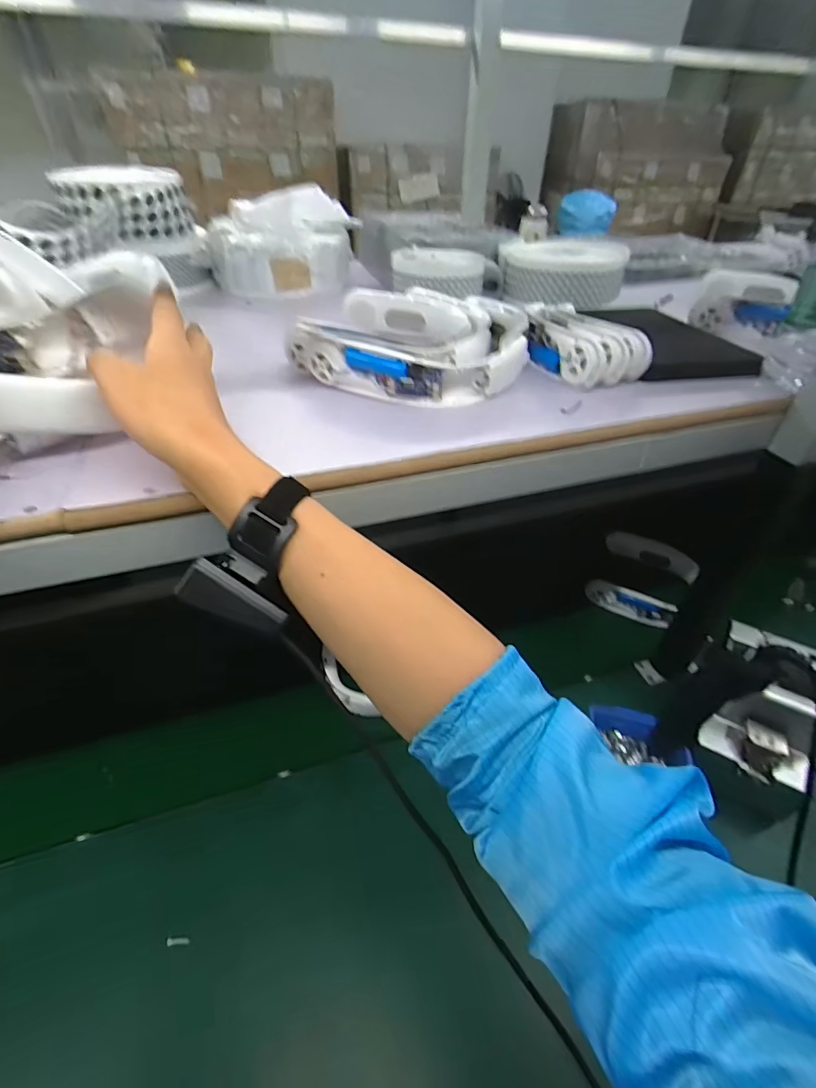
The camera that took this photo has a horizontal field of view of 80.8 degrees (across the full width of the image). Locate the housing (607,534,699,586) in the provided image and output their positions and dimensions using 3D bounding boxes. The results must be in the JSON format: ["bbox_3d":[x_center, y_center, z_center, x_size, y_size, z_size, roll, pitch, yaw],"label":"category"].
[{"bbox_3d":[0.511,0.021,1.003,0.051,0.072,0.219,-14,19,-16],"label":"housing"}]

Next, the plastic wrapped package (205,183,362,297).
[{"bbox_3d":[-0.208,-0.508,0.820,0.256,0.139,0.150,-11,41,-13],"label":"plastic wrapped package"}]

